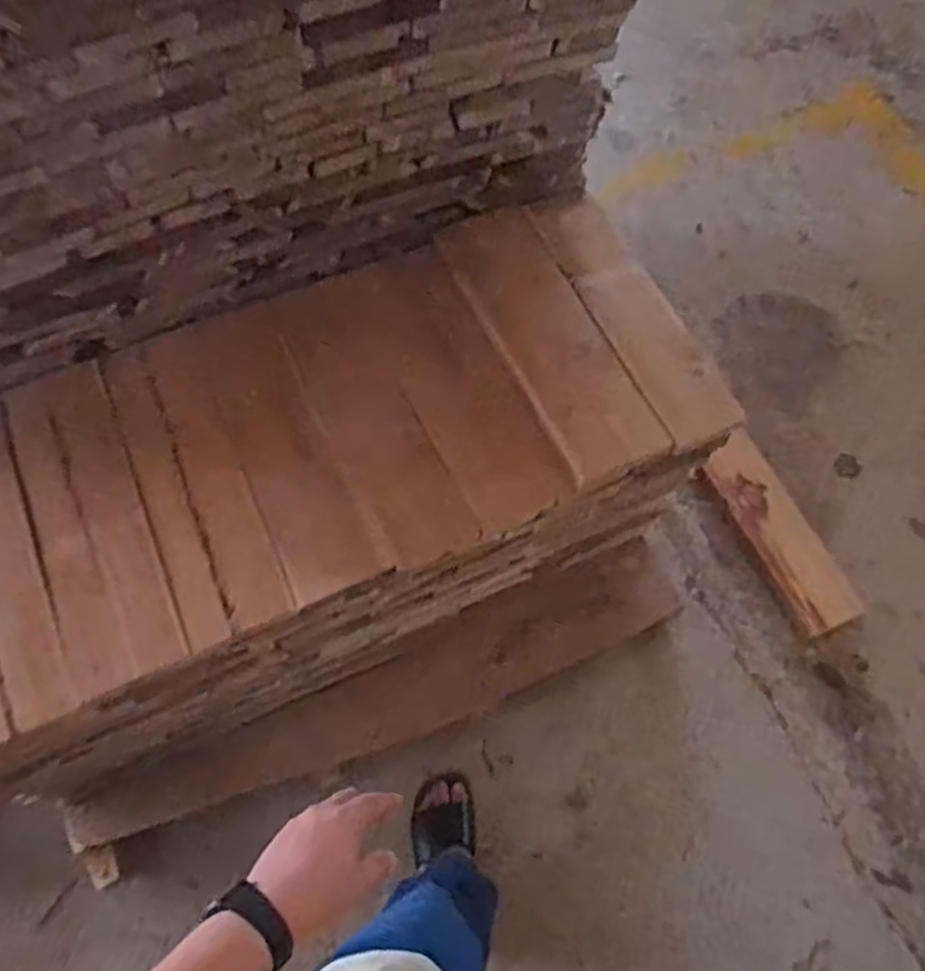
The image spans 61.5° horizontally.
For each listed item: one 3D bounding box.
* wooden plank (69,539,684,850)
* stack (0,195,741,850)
[{"bbox_3d":[-0.124,0.386,1.382,1.087,0.031,0.152,-24,94,-7],"label":"wooden plank"},{"bbox_3d":[-0.280,0.084,1.251,1.241,0.561,0.557,-19,67,-9],"label":"stack"}]

